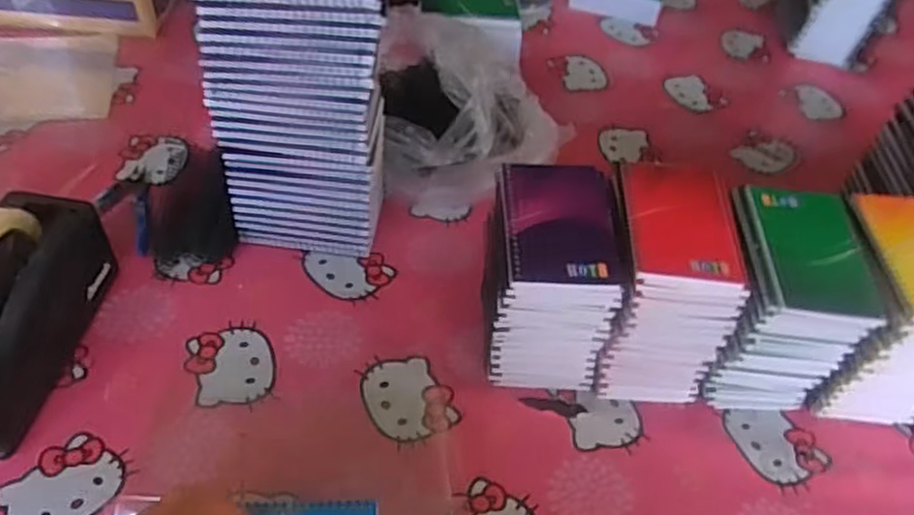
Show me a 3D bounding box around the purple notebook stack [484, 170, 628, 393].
[{"bbox_3d":[0.075,0.022,0.617,0.095,0.158,0.129,3,49,-4],"label":"purple notebook stack"}]

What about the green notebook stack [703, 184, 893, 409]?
[{"bbox_3d":[0.269,0.041,0.619,0.097,0.160,0.119,5,47,-2],"label":"green notebook stack"}]

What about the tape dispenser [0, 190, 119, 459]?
[{"bbox_3d":[-0.356,0.043,0.570,0.072,0.122,0.211,8,48,0],"label":"tape dispenser"}]

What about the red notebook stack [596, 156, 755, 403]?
[{"bbox_3d":[0.173,0.024,0.625,0.094,0.159,0.137,5,48,-2],"label":"red notebook stack"}]

